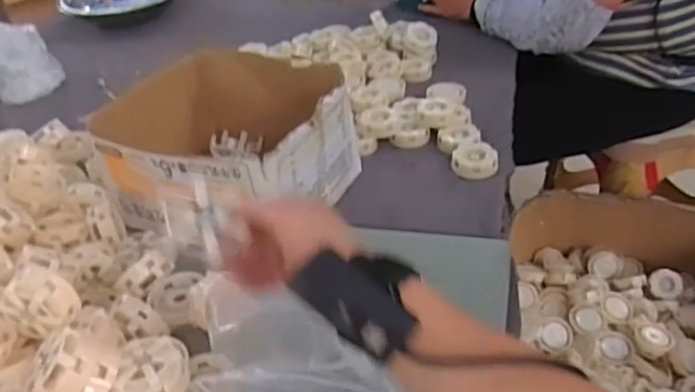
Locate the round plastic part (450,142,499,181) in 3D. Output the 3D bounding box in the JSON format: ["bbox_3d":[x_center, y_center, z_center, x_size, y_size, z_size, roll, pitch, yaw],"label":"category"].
[{"bbox_3d":[0.179,-0.050,0.871,0.063,0.018,0.069,-4,36,3],"label":"round plastic part"}]

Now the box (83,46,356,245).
[{"bbox_3d":[-0.151,-0.066,0.820,0.283,0.139,0.250,9,39,20],"label":"box"}]

